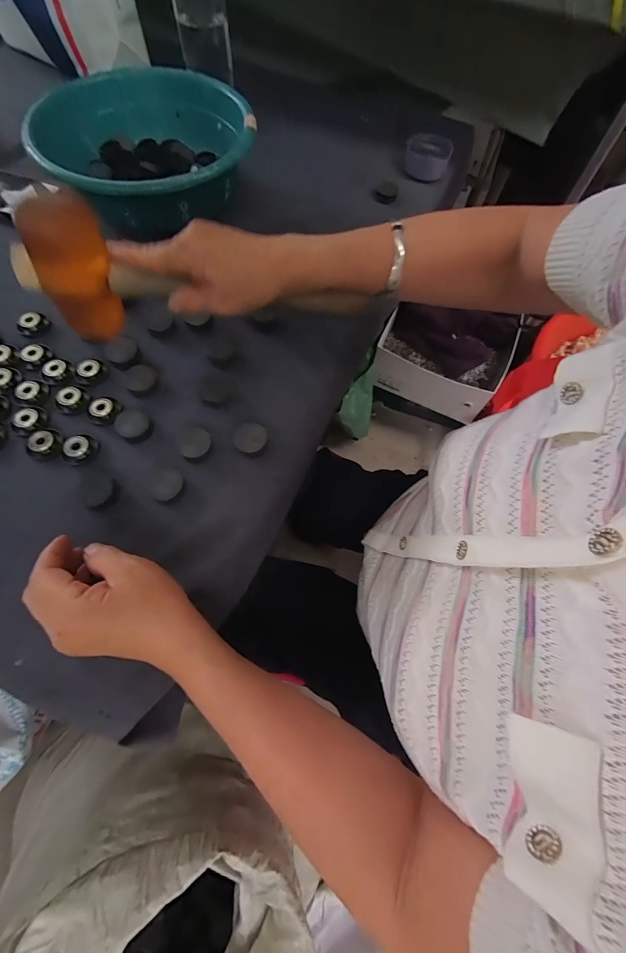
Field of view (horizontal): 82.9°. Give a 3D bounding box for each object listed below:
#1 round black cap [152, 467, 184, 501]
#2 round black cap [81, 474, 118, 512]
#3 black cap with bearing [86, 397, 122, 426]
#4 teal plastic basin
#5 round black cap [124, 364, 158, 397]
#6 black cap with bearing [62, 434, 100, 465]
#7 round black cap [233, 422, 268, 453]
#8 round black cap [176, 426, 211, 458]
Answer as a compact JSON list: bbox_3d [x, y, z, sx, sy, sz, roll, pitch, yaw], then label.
[{"bbox_3d":[-0.136,0.007,0.329,0.028,0.005,0.031,12,66,4],"label":"round black cap"},{"bbox_3d":[-0.199,0.014,0.327,0.035,0.004,0.031,19,66,7],"label":"round black cap"},{"bbox_3d":[-0.210,-0.068,0.355,0.030,0.009,0.025,-36,72,-16],"label":"black cap with bearing"},{"bbox_3d":[-0.203,-0.415,0.461,0.255,0.078,0.261,-3,66,-3],"label":"teal plastic basin"},{"bbox_3d":[-0.180,-0.101,0.371,0.032,0.008,0.034,1,66,-1],"label":"round black cap"},{"bbox_3d":[-0.222,-0.026,0.337,0.026,0.012,0.031,40,71,15],"label":"black cap with bearing"},{"bbox_3d":[-0.062,-0.038,0.352,0.031,0.013,0.035,-16,67,-9],"label":"round black cap"},{"bbox_3d":[-0.118,-0.034,0.348,0.034,0.004,0.031,1,66,-1],"label":"round black cap"}]

